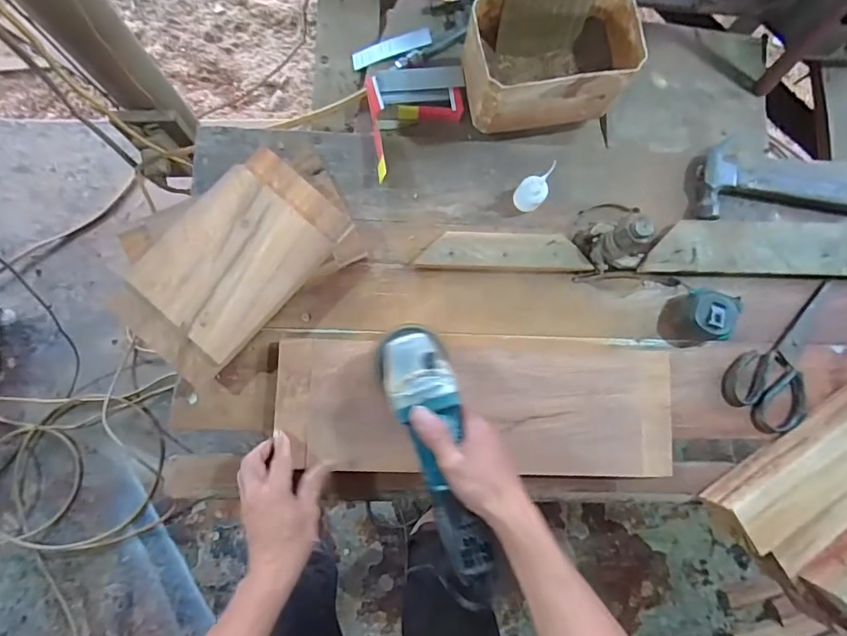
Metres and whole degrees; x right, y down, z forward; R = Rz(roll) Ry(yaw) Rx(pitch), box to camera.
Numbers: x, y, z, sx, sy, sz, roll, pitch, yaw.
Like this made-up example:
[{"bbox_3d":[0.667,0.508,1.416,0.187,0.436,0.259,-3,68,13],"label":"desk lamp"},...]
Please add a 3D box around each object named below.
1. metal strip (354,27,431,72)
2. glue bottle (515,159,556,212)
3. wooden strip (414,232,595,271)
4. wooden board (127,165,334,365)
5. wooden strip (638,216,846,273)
[{"bbox_3d":[-0.045,-0.375,0.650,0.113,0.009,0.025,-16,83,9],"label":"metal strip"},{"bbox_3d":[0.141,-0.165,0.597,0.037,0.080,0.039,0,82,-3],"label":"glue bottle"},{"bbox_3d":[0.105,-0.084,0.599,0.218,0.015,0.051,2,75,-6],"label":"wooden strip"},{"bbox_3d":[-0.223,-0.066,0.548,0.147,0.024,0.188,41,82,3],"label":"wooden board"},{"bbox_3d":[0.464,-0.099,0.630,0.335,0.021,0.078,-1,82,-3],"label":"wooden strip"}]

